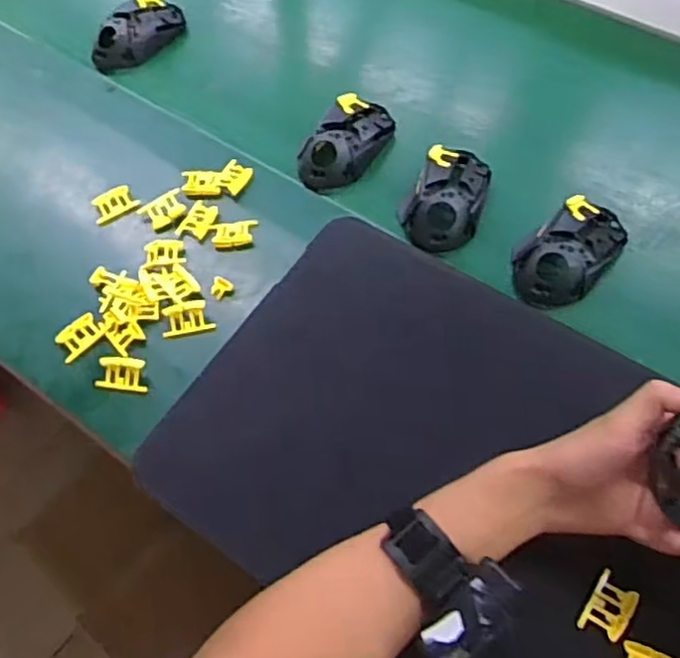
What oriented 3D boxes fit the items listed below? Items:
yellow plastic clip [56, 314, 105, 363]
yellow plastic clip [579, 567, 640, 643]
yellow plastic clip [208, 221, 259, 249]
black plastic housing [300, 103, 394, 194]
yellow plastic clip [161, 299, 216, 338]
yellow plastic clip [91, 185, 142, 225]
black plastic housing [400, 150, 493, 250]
[{"bbox_3d":[-0.226,0.006,0.590,0.041,0.008,0.026,-39,65,-19],"label":"yellow plastic clip"},{"bbox_3d":[0.179,0.184,0.450,0.025,0.007,0.040,31,65,20],"label":"yellow plastic clip"},{"bbox_3d":[-0.098,-0.088,0.633,0.043,0.006,0.029,-6,59,0],"label":"yellow plastic clip"},{"bbox_3d":[0.007,-0.186,0.674,0.060,0.035,0.116,30,65,19],"label":"black plastic housing"},{"bbox_3d":[-0.132,-0.010,0.593,0.044,0.015,0.025,-8,59,-1],"label":"yellow plastic clip"},{"bbox_3d":[-0.219,-0.121,0.660,0.040,0.013,0.028,-23,93,-9],"label":"yellow plastic clip"},{"bbox_3d":[0.098,-0.123,0.634,0.071,0.034,0.107,17,61,13],"label":"black plastic housing"}]

